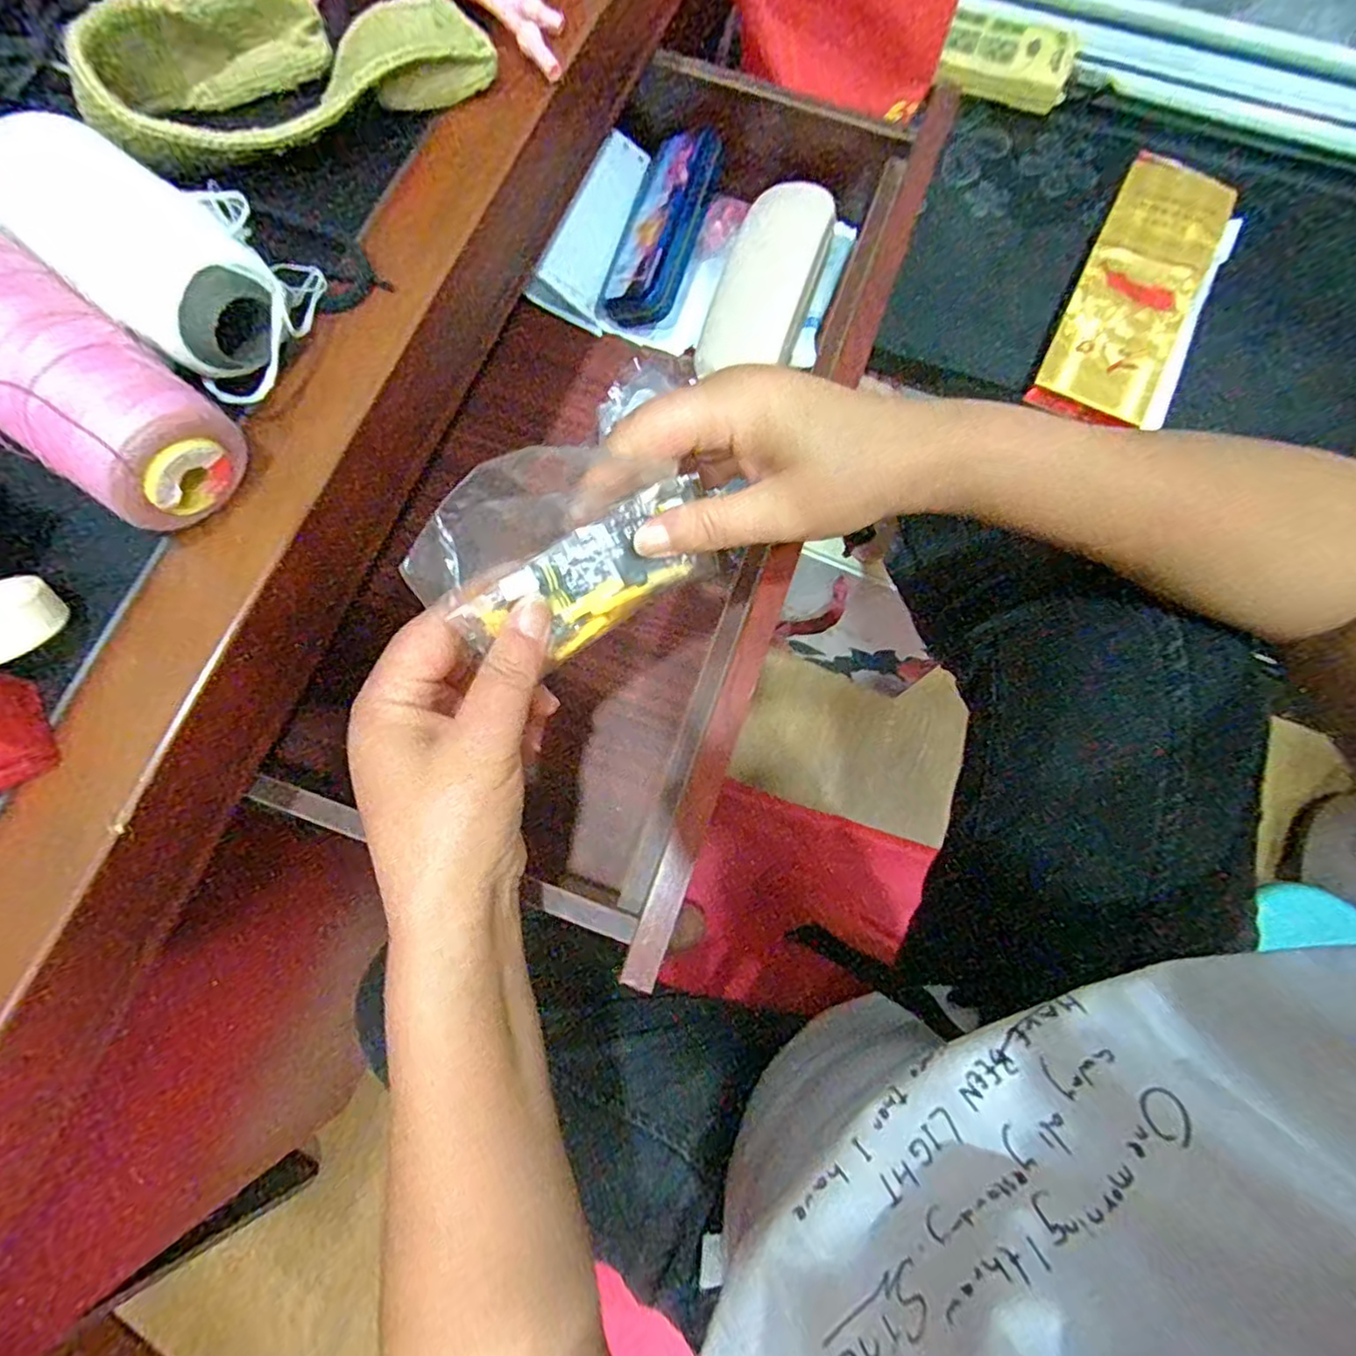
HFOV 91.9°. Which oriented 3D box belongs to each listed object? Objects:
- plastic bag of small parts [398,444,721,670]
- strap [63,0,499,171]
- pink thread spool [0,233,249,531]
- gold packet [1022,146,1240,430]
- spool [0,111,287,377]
[{"bbox_3d":[-0.043,-0.053,0.261,0.111,0.013,0.080,-34,120,-10],"label":"plastic bag of small parts"},{"bbox_3d":[-0.159,-0.253,0.269,0.150,0.045,0.068,-32,78,-8],"label":"strap"},{"bbox_3d":[-0.209,-0.102,0.215,0.121,0.043,0.052,41,79,-5],"label":"pink thread spool"},{"bbox_3d":[0.435,-0.359,0.607,0.112,0.035,0.276,27,77,6],"label":"gold packet"},{"bbox_3d":[-0.192,-0.151,0.242,0.111,0.043,0.050,35,78,8],"label":"spool"}]

